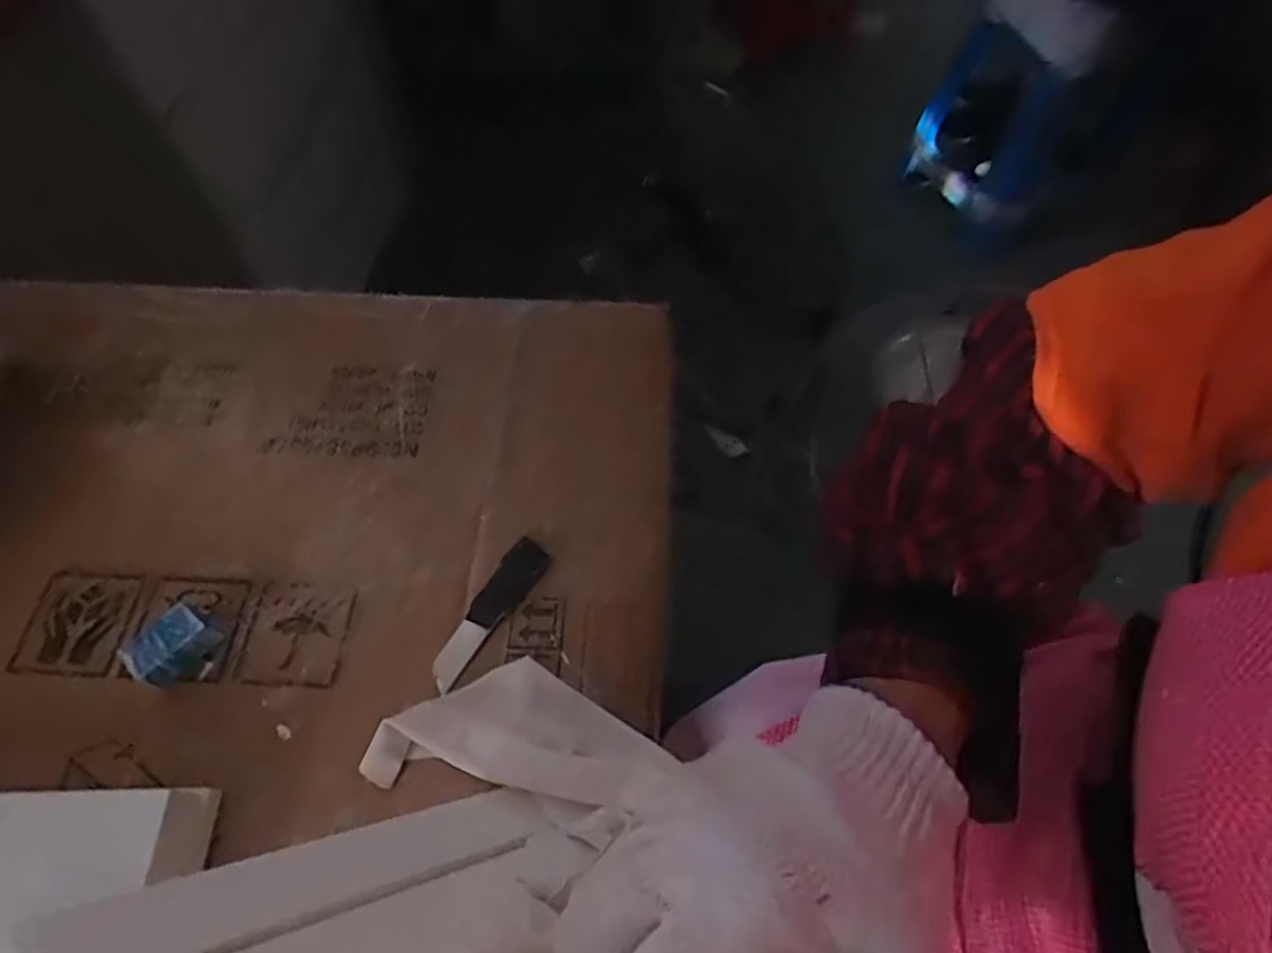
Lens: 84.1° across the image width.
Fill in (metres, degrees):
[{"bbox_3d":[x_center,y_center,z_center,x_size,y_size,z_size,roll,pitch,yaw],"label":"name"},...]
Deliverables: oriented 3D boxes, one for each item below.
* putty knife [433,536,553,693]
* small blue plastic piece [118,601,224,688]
[{"bbox_3d":[-0.093,0.083,0.439,0.025,0.008,0.102,31,64,17],"label":"putty knife"},{"bbox_3d":[-0.273,0.102,0.418,0.027,0.028,0.044,32,65,17],"label":"small blue plastic piece"}]

